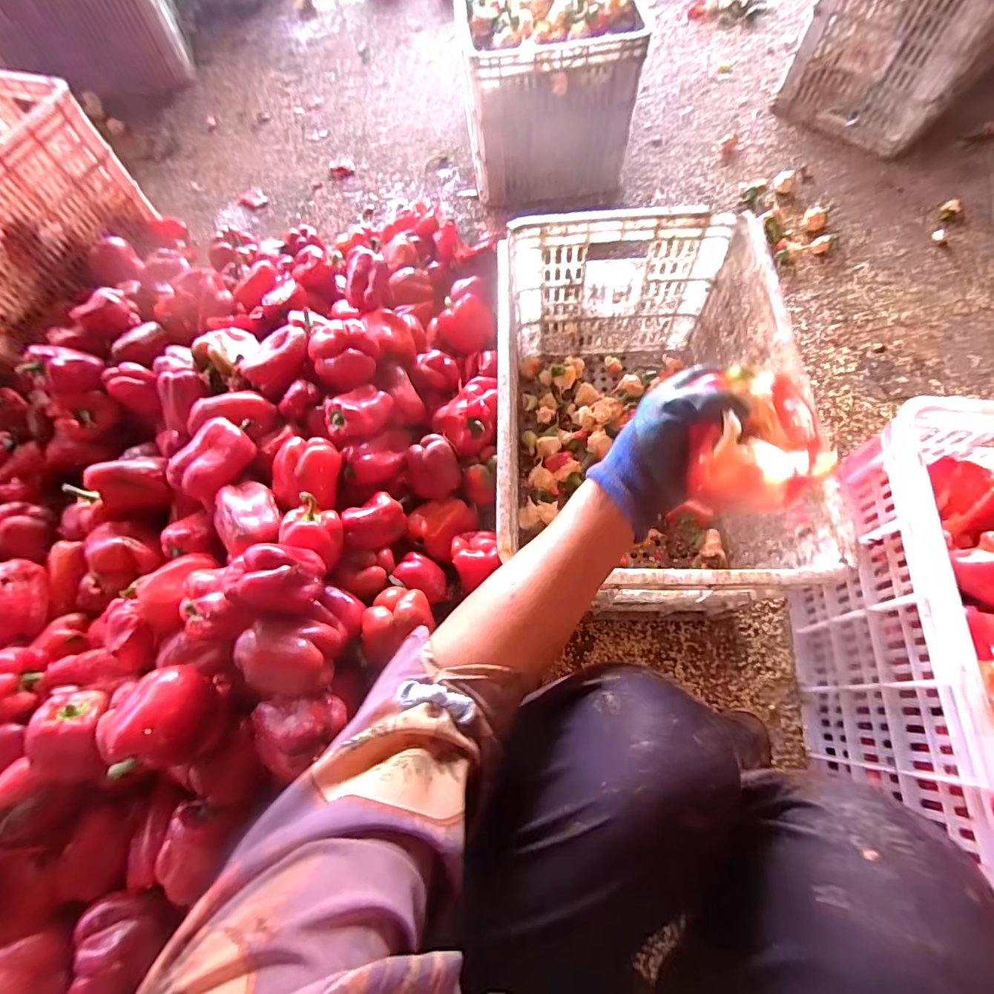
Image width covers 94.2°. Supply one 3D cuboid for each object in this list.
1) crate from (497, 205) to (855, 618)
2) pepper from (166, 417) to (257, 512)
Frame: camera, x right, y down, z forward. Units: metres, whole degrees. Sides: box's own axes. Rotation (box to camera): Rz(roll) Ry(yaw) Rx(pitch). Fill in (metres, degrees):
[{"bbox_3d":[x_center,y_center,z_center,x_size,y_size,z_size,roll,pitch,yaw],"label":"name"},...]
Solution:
[{"bbox_3d":[0.183,-0.104,0.671,0.347,0.282,0.521,0,67,2],"label":"crate"},{"bbox_3d":[-0.403,-0.049,0.661,0.058,0.076,0.117,19,69,10],"label":"pepper"}]

